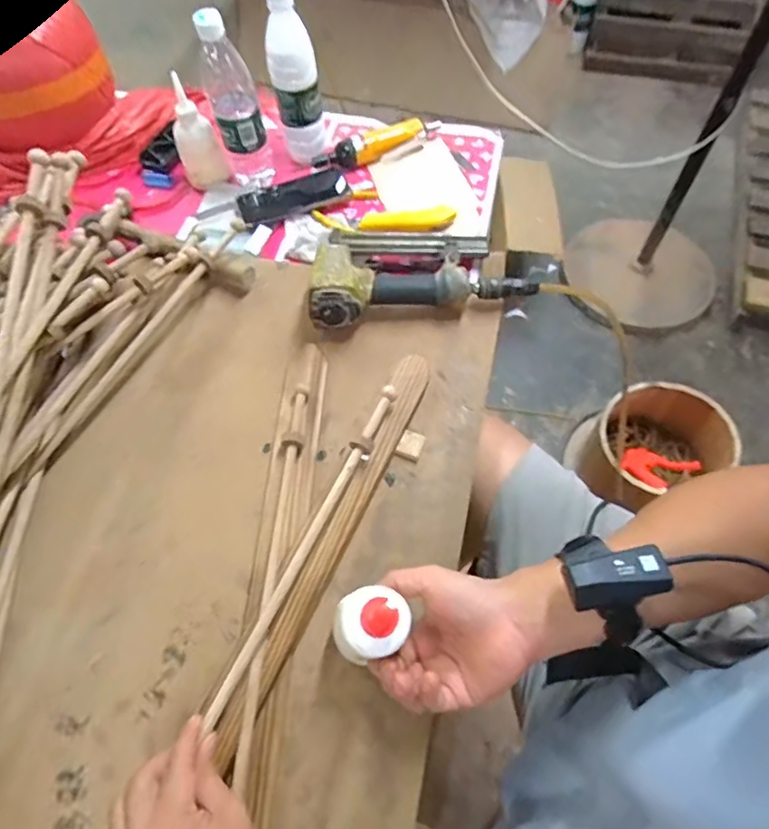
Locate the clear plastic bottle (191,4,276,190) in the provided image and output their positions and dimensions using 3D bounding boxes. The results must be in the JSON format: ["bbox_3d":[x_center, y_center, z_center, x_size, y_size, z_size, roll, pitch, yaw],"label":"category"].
[{"bbox_3d":[-0.203,-0.423,0.743,0.067,0.218,0.059,-11,61,-6],"label":"clear plastic bottle"}]

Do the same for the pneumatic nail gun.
[{"bbox_3d":[0.034,-0.185,0.696,0.274,0.070,0.154,-12,61,-6],"label":"pneumatic nail gun"}]

